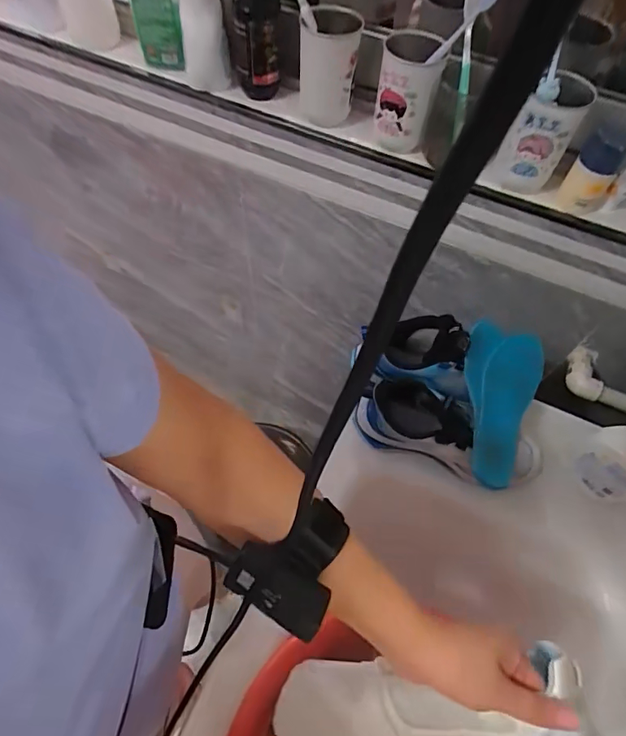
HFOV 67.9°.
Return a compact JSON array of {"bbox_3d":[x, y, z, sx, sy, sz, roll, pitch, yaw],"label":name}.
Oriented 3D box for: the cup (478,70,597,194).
[{"bbox_3d":[0.268,-0.277,0.558,0.073,0.107,0.078,26,64,12],"label":"cup"}]

